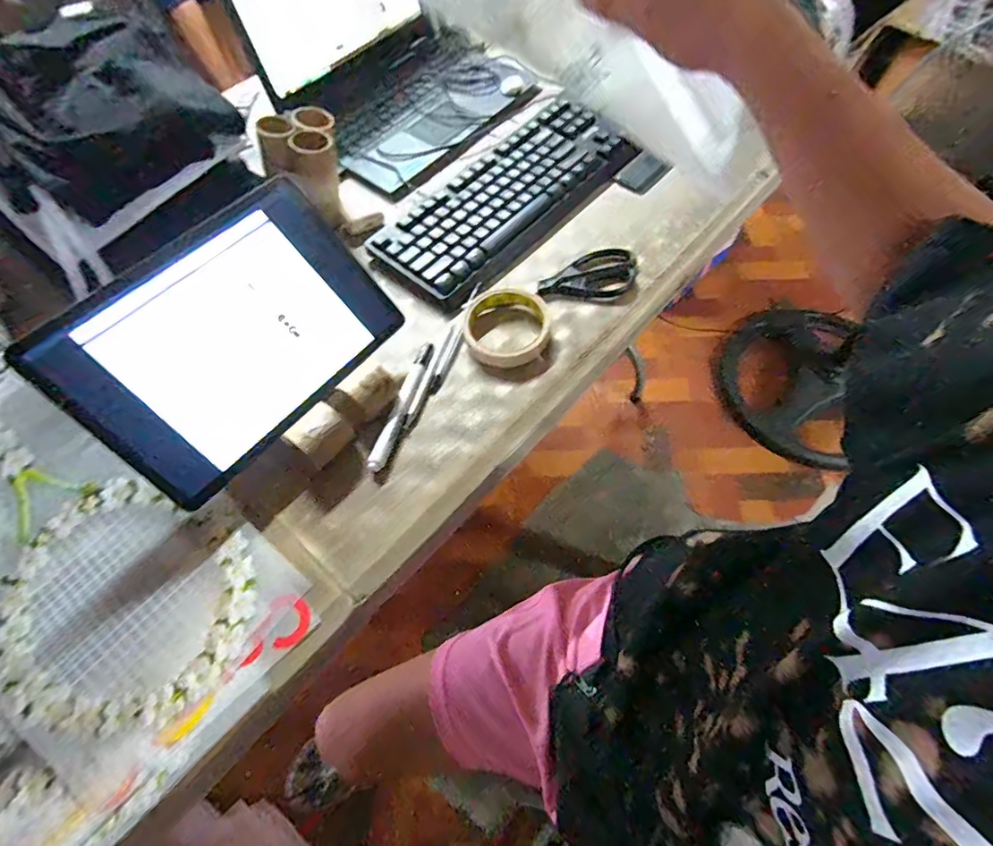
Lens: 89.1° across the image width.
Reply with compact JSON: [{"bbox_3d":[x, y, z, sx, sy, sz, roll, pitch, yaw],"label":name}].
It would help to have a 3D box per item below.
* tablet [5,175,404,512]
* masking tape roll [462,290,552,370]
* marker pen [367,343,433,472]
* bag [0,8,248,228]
[{"bbox_3d":[-0.213,-0.075,0.418,0.164,0.014,0.247,49,66,-17],"label":"tablet"},{"bbox_3d":[0.012,-0.095,0.509,0.088,0.019,0.089,-1,61,2],"label":"masking tape roll"},{"bbox_3d":[-0.089,-0.020,0.473,0.016,0.013,0.141,11,62,9],"label":"marker pen"},{"bbox_3d":[-0.375,-0.296,0.471,0.172,0.080,0.195,35,68,20],"label":"bag"}]

